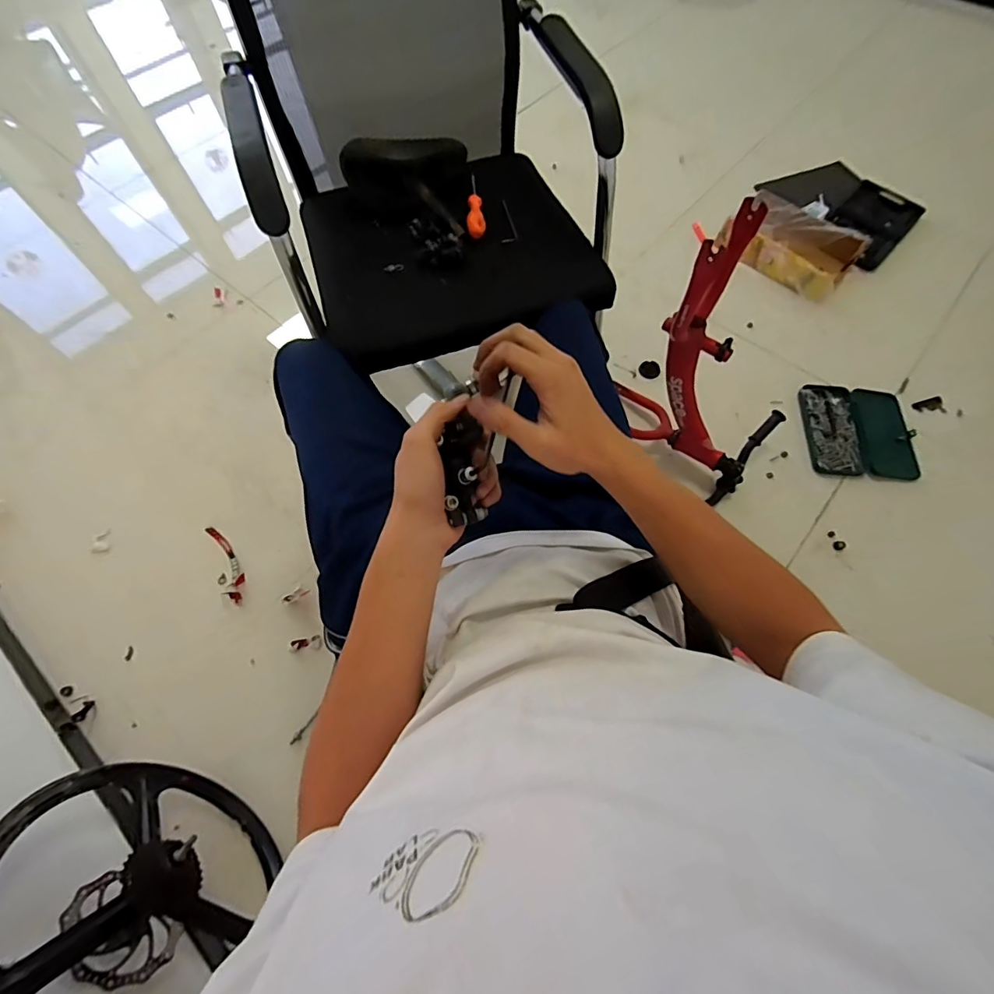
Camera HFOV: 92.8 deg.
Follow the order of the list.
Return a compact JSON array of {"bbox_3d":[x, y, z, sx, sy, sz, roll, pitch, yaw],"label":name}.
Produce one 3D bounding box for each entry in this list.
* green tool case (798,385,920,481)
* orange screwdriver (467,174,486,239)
[{"bbox_3d":[0.892,-0.166,1.166,0.255,0.026,0.257,4,65,3],"label":"green tool case"},{"bbox_3d":[-0.041,-0.534,0.863,0.032,0.038,0.187,-4,65,-1],"label":"orange screwdriver"}]

